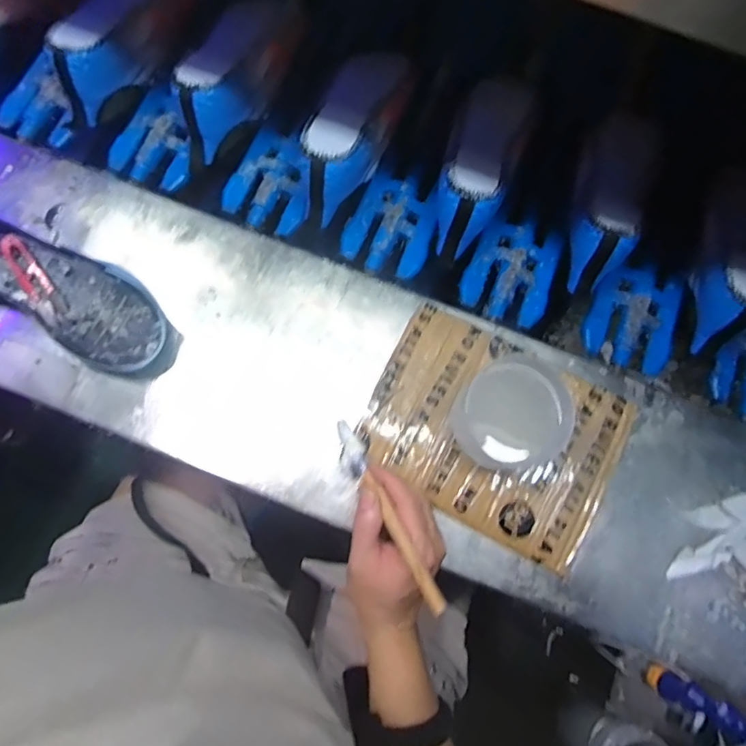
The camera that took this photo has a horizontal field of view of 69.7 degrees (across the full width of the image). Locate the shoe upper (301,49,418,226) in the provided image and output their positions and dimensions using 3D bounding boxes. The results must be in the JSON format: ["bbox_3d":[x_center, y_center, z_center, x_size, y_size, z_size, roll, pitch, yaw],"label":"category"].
[{"bbox_3d":[-0.023,-0.255,0.568,0.079,0.089,0.208,21,79,2],"label":"shoe upper"}]

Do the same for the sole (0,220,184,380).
[{"bbox_3d":[-0.299,-0.078,0.512,0.246,0.047,0.093,30,80,4],"label":"sole"}]

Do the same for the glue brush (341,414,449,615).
[{"bbox_3d":[0.007,0.108,0.432,0.023,0.010,0.186,-29,51,-7],"label":"glue brush"}]

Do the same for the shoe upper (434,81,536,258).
[{"bbox_3d":[0.111,-0.224,0.574,0.074,0.086,0.206,20,65,4],"label":"shoe upper"}]

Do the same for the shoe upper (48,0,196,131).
[{"bbox_3d":[-0.280,-0.370,0.590,0.078,0.084,0.211,24,79,3],"label":"shoe upper"}]

